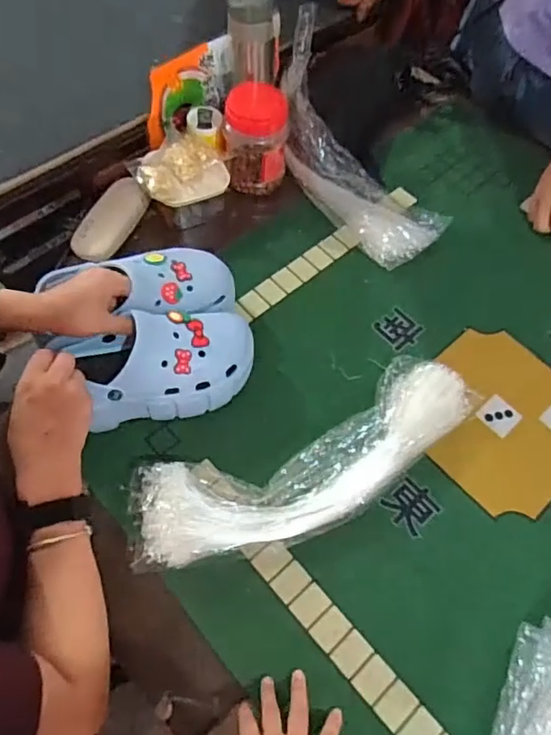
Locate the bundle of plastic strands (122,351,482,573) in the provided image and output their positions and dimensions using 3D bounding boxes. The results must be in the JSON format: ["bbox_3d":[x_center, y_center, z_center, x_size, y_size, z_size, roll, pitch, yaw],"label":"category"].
[{"bbox_3d":[0.041,0.110,0.657,0.412,0.063,0.133,-23,67,-14],"label":"bundle of plastic strands"}]

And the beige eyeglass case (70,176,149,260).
[{"bbox_3d":[-0.238,-0.211,0.808,0.066,0.032,0.131,31,65,12],"label":"beige eyeglass case"}]

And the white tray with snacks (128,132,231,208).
[{"bbox_3d":[-0.131,-0.282,0.801,0.125,0.041,0.104,-30,69,-17],"label":"white tray with snacks"}]

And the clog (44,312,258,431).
[{"bbox_3d":[-0.130,0.002,0.661,0.211,0.097,0.117,-5,64,-6],"label":"clog"}]

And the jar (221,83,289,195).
[{"bbox_3d":[-0.028,-0.335,0.832,0.090,0.120,0.096,1,63,-3],"label":"jar"}]

